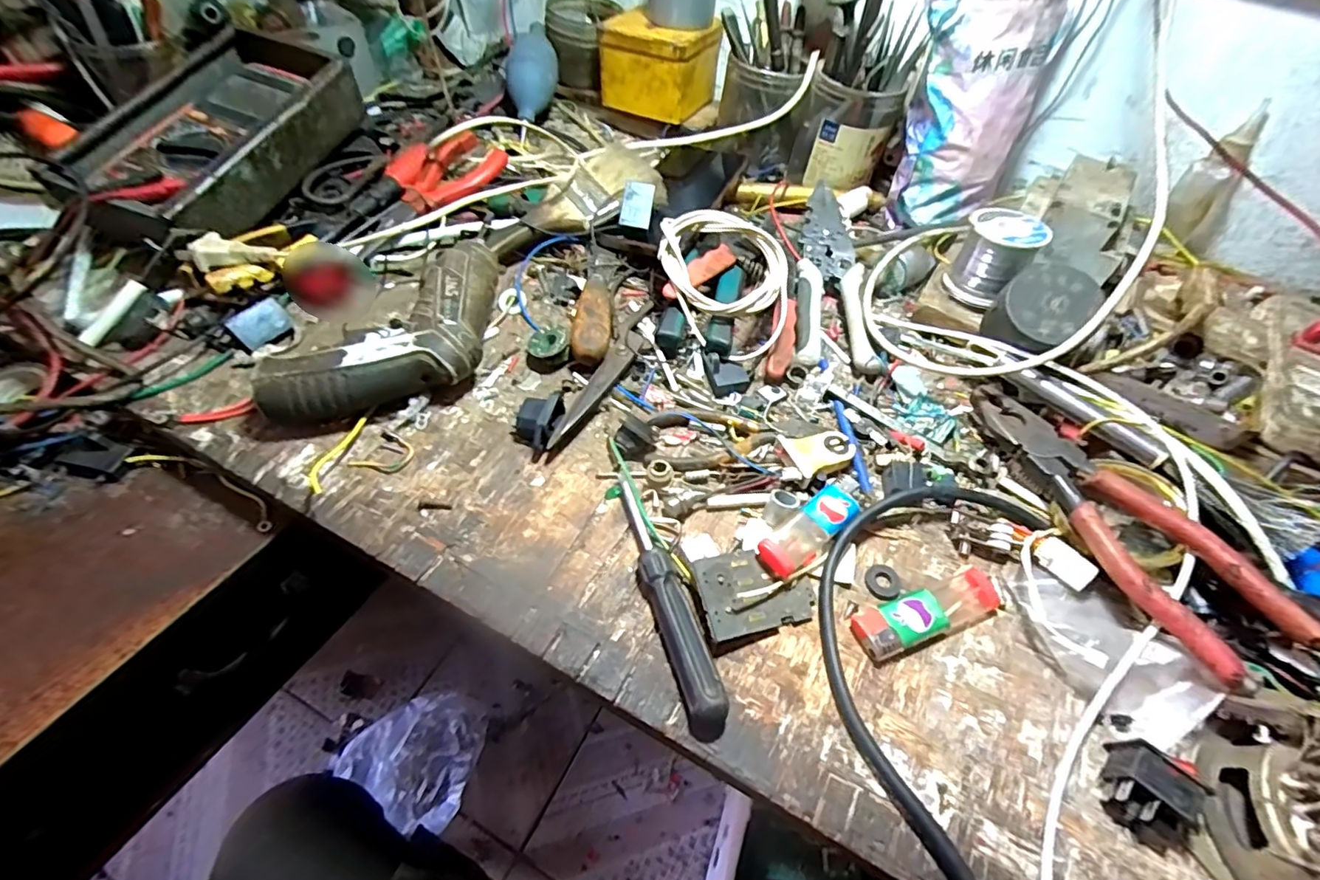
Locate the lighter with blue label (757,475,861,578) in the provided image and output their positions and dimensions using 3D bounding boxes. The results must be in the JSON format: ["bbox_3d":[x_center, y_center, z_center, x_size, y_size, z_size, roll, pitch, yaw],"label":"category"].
[{"bbox_3d":[0.090,0.046,0.314,0.083,0.014,0.023,-35,64,-26],"label":"lighter with blue label"}]

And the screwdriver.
[{"bbox_3d":[0.003,0.079,0.288,0.019,0.020,0.137,-14,57,-15],"label":"screwdriver"}]

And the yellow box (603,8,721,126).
[{"bbox_3d":[-0.002,-0.383,0.567,0.101,0.070,0.085,25,56,12],"label":"yellow box"}]

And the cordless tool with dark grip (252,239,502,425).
[{"bbox_3d":[-0.177,-0.073,0.364,0.156,0.044,0.109,-16,56,-16],"label":"cordless tool with dark grip"}]

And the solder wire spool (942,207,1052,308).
[{"bbox_3d":[0.245,-0.134,0.409,0.044,0.053,0.045,3,54,-3],"label":"solder wire spool"}]

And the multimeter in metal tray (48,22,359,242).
[{"bbox_3d":[-0.327,-0.227,0.424,0.107,0.063,0.221,13,54,5],"label":"multimeter in metal tray"}]

